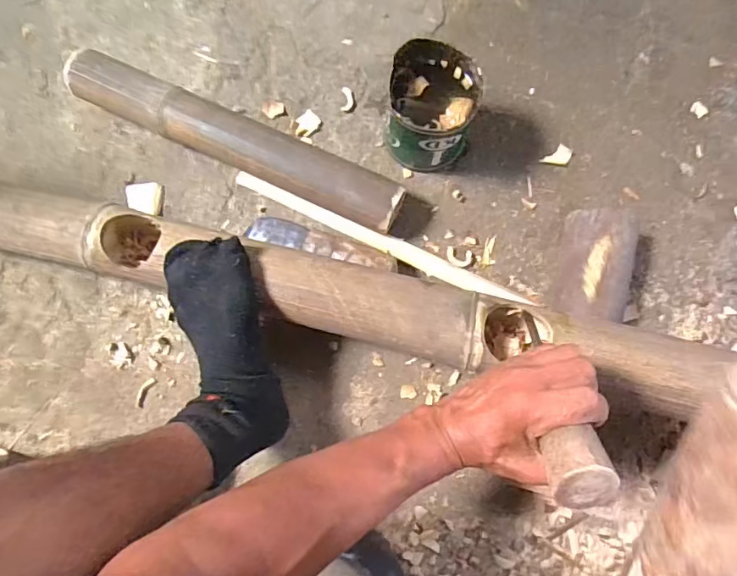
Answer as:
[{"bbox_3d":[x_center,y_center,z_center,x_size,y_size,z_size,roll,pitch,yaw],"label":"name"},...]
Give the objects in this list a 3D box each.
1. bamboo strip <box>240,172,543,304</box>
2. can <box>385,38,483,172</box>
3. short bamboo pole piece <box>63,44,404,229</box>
[{"bbox_3d":[0.009,-0.059,0.619,0.373,0.012,0.023,24,82,6],"label":"bamboo strip"},{"bbox_3d":[0.071,-0.198,0.578,0.093,0.110,0.096,0,81,2],"label":"can"},{"bbox_3d":[-0.162,-0.177,0.620,0.433,0.063,0.060,24,83,7],"label":"short bamboo pole piece"}]

